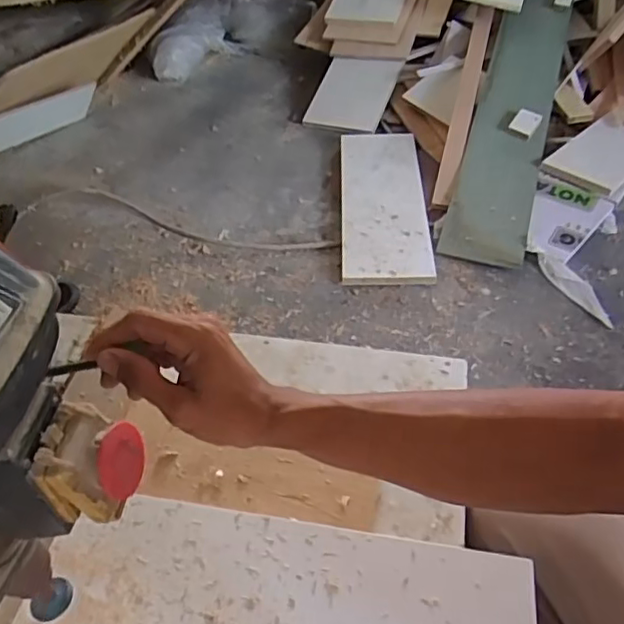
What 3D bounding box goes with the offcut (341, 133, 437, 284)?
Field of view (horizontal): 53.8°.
[{"bbox_3d":[0.145,-0.239,1.278,0.165,0.018,0.481,0,46,2],"label":"offcut"}]

